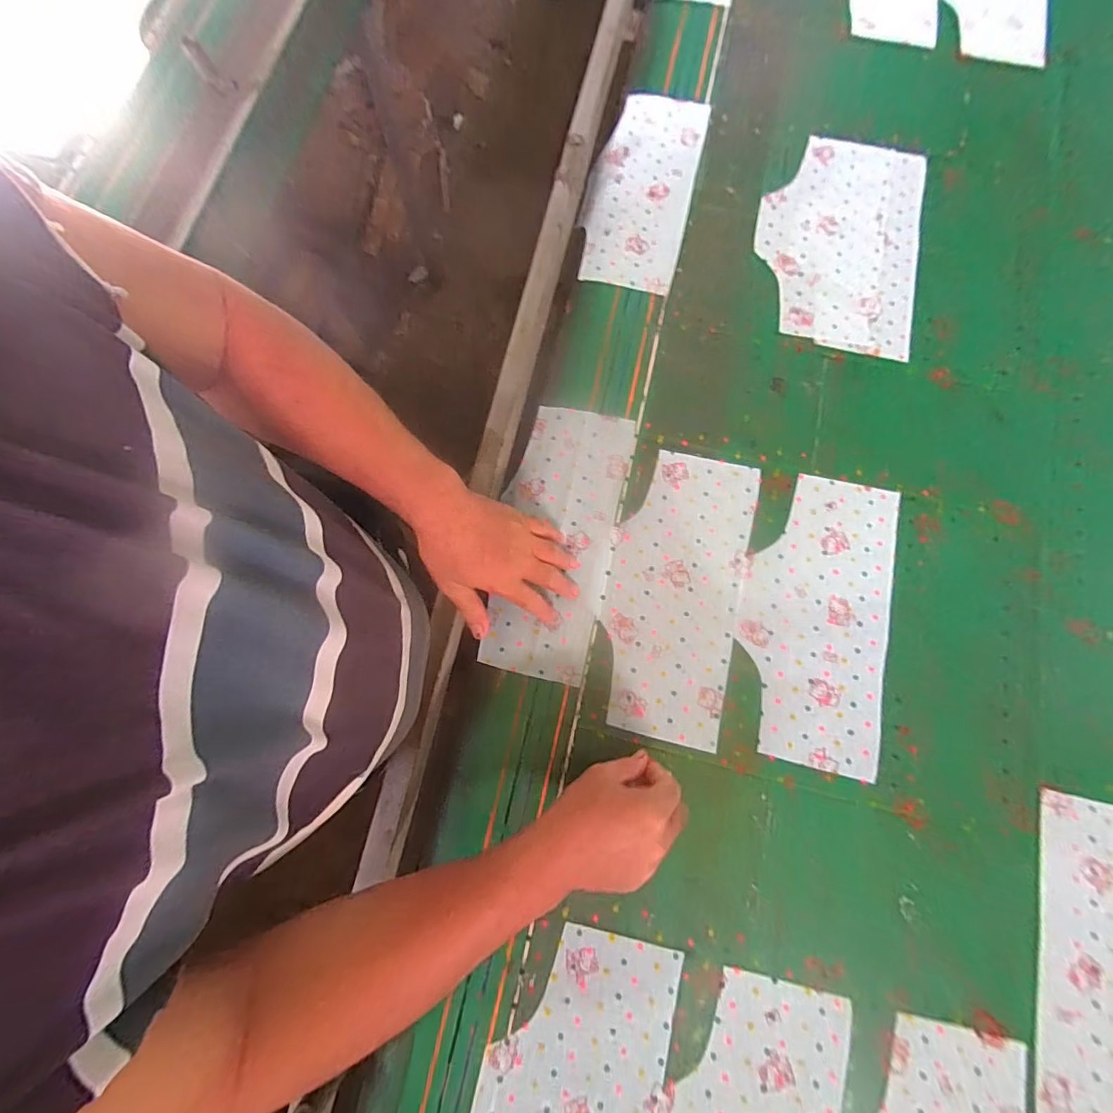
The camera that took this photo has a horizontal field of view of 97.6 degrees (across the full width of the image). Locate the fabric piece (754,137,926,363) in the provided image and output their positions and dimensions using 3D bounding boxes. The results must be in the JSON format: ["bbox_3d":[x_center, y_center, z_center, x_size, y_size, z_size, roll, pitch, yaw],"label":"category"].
[{"bbox_3d":[0.377,-0.426,0.653,0.208,0.008,0.326,13,77,2],"label":"fabric piece"}]

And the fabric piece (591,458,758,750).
[{"bbox_3d":[0.132,0.036,0.555,0.149,0.004,0.322,14,77,3],"label":"fabric piece"}]

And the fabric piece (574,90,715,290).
[{"bbox_3d":[0.116,-0.515,0.677,0.144,0.009,0.329,13,77,2],"label":"fabric piece"}]

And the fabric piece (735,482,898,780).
[{"bbox_3d":[0.290,0.064,0.545,0.160,0.004,0.318,13,77,2],"label":"fabric piece"}]

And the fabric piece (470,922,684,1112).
[{"bbox_3d":[0.006,0.517,0.441,0.159,0.010,0.313,13,78,4],"label":"fabric piece"}]

